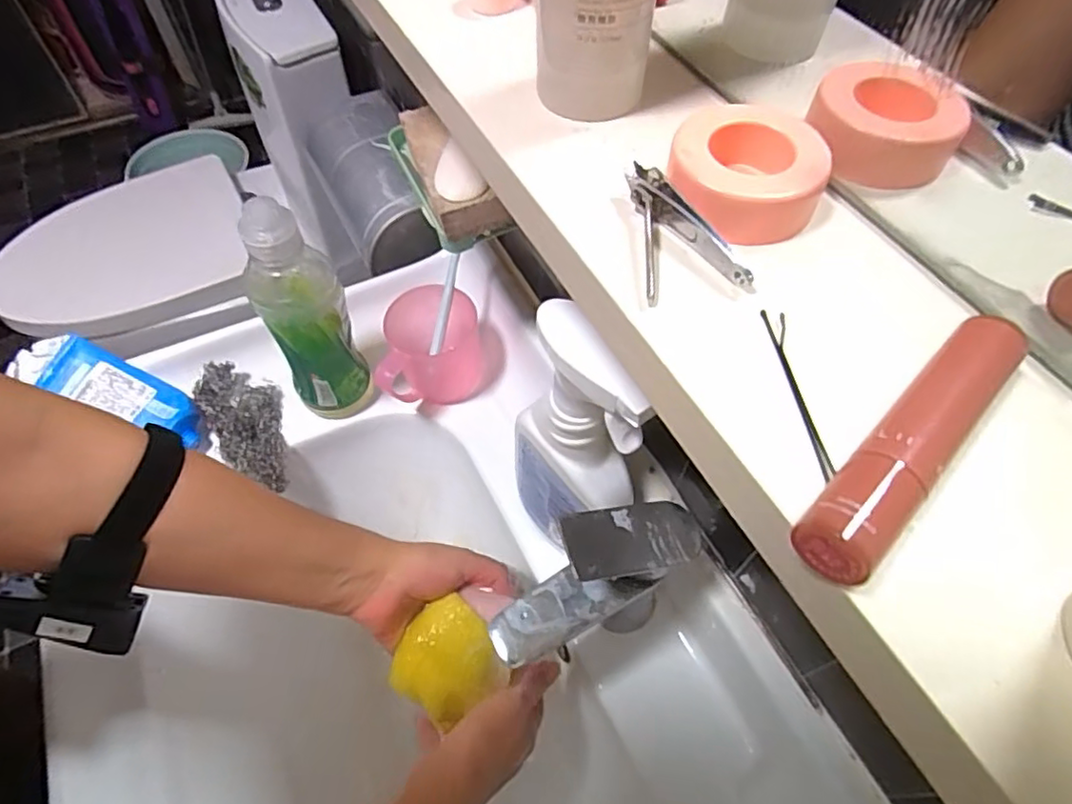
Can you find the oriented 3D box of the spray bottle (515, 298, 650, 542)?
[{"bbox_3d":[0.024,0.032,0.432,0.045,0.237,0.100,-39,65,-22],"label":"spray bottle"}]

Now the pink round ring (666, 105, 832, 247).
[{"bbox_3d":[0.070,-0.077,0.208,0.048,0.017,0.050,14,59,9],"label":"pink round ring"}]

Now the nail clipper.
[{"bbox_3d":[0.049,-0.056,0.202,0.032,0.017,0.054,-4,58,-3],"label":"nail clipper"}]

